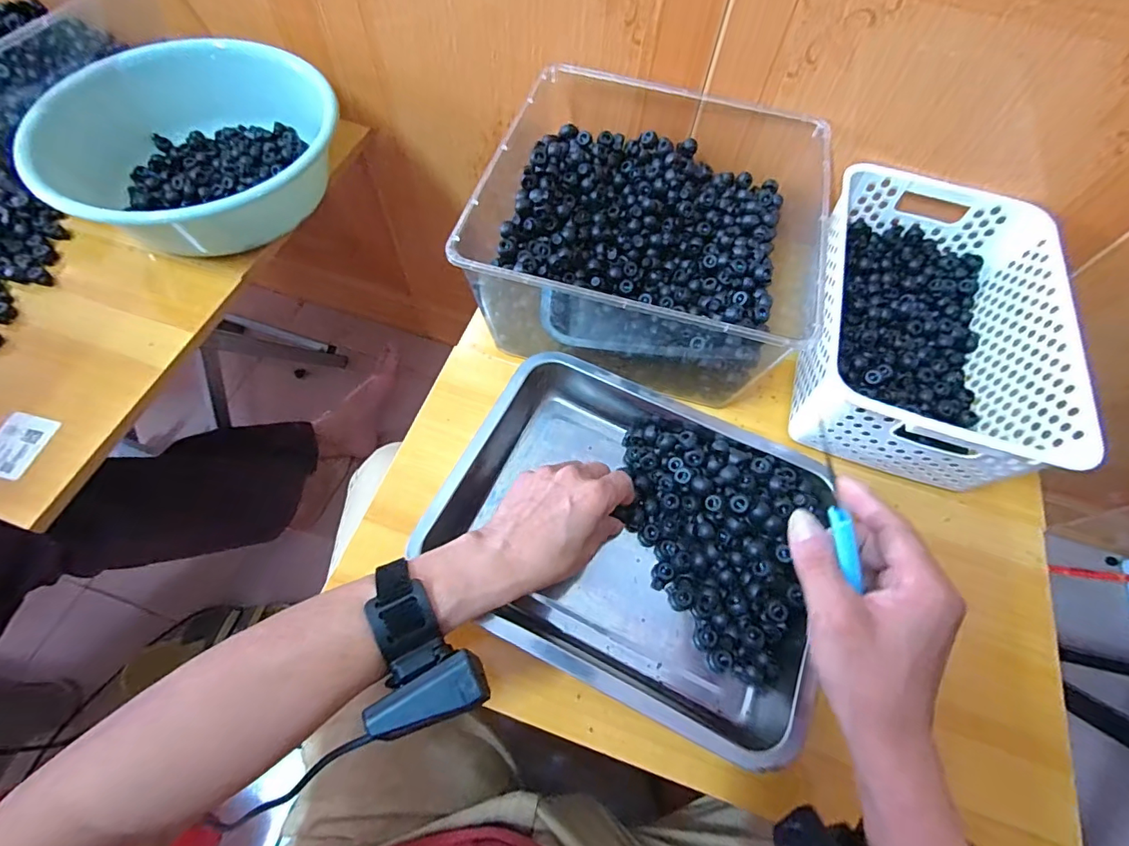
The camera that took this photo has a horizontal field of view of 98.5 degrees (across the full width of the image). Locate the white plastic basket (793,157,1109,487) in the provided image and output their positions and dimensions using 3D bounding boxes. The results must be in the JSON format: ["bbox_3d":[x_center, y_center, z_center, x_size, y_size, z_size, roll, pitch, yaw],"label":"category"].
[{"bbox_3d":[0.342,-0.099,0.476,0.209,0.100,0.298,15,63,4],"label":"white plastic basket"}]

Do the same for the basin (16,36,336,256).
[{"bbox_3d":[-0.406,-0.301,0.550,0.260,0.120,0.271,2,63,-3],"label":"basin"}]

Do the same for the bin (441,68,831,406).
[{"bbox_3d":[0.087,-0.200,0.499,0.307,0.119,0.300,14,63,3],"label":"bin"}]

